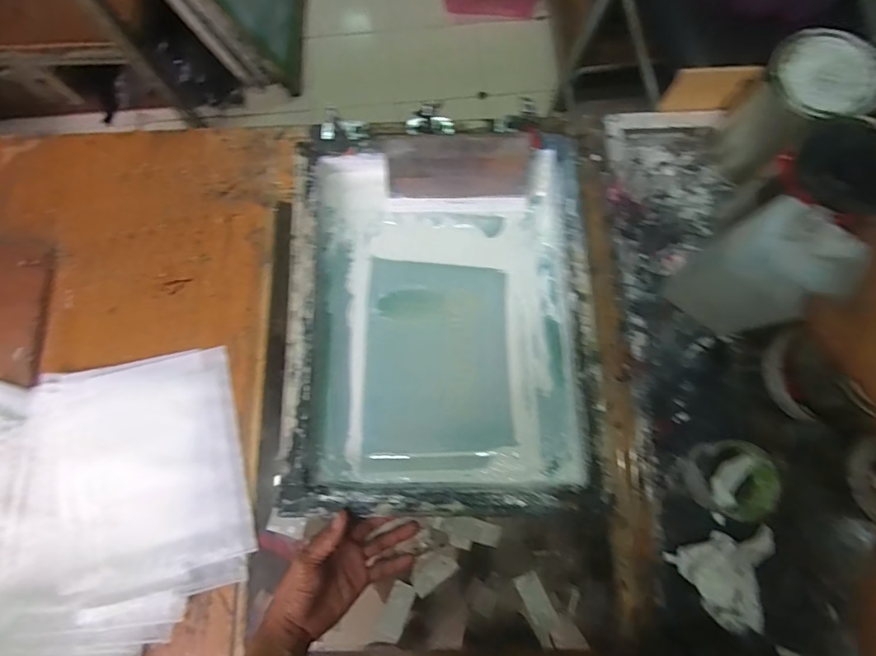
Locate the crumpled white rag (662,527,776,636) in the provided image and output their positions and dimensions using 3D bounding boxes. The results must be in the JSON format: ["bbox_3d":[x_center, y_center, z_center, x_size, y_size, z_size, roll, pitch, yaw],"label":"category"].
[{"bbox_3d":[0.318,0.268,0.493,0.104,0.039,0.087,-22,78,-3],"label":"crumpled white rag"}]

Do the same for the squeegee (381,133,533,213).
[{"bbox_3d":[0.027,-0.198,0.594,0.181,0.015,0.091,-3,117,-1],"label":"squeegee"}]

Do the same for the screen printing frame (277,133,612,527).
[{"bbox_3d":[0.005,-0.021,0.549,0.350,0.068,0.441,-1,74,1],"label":"screen printing frame"}]

